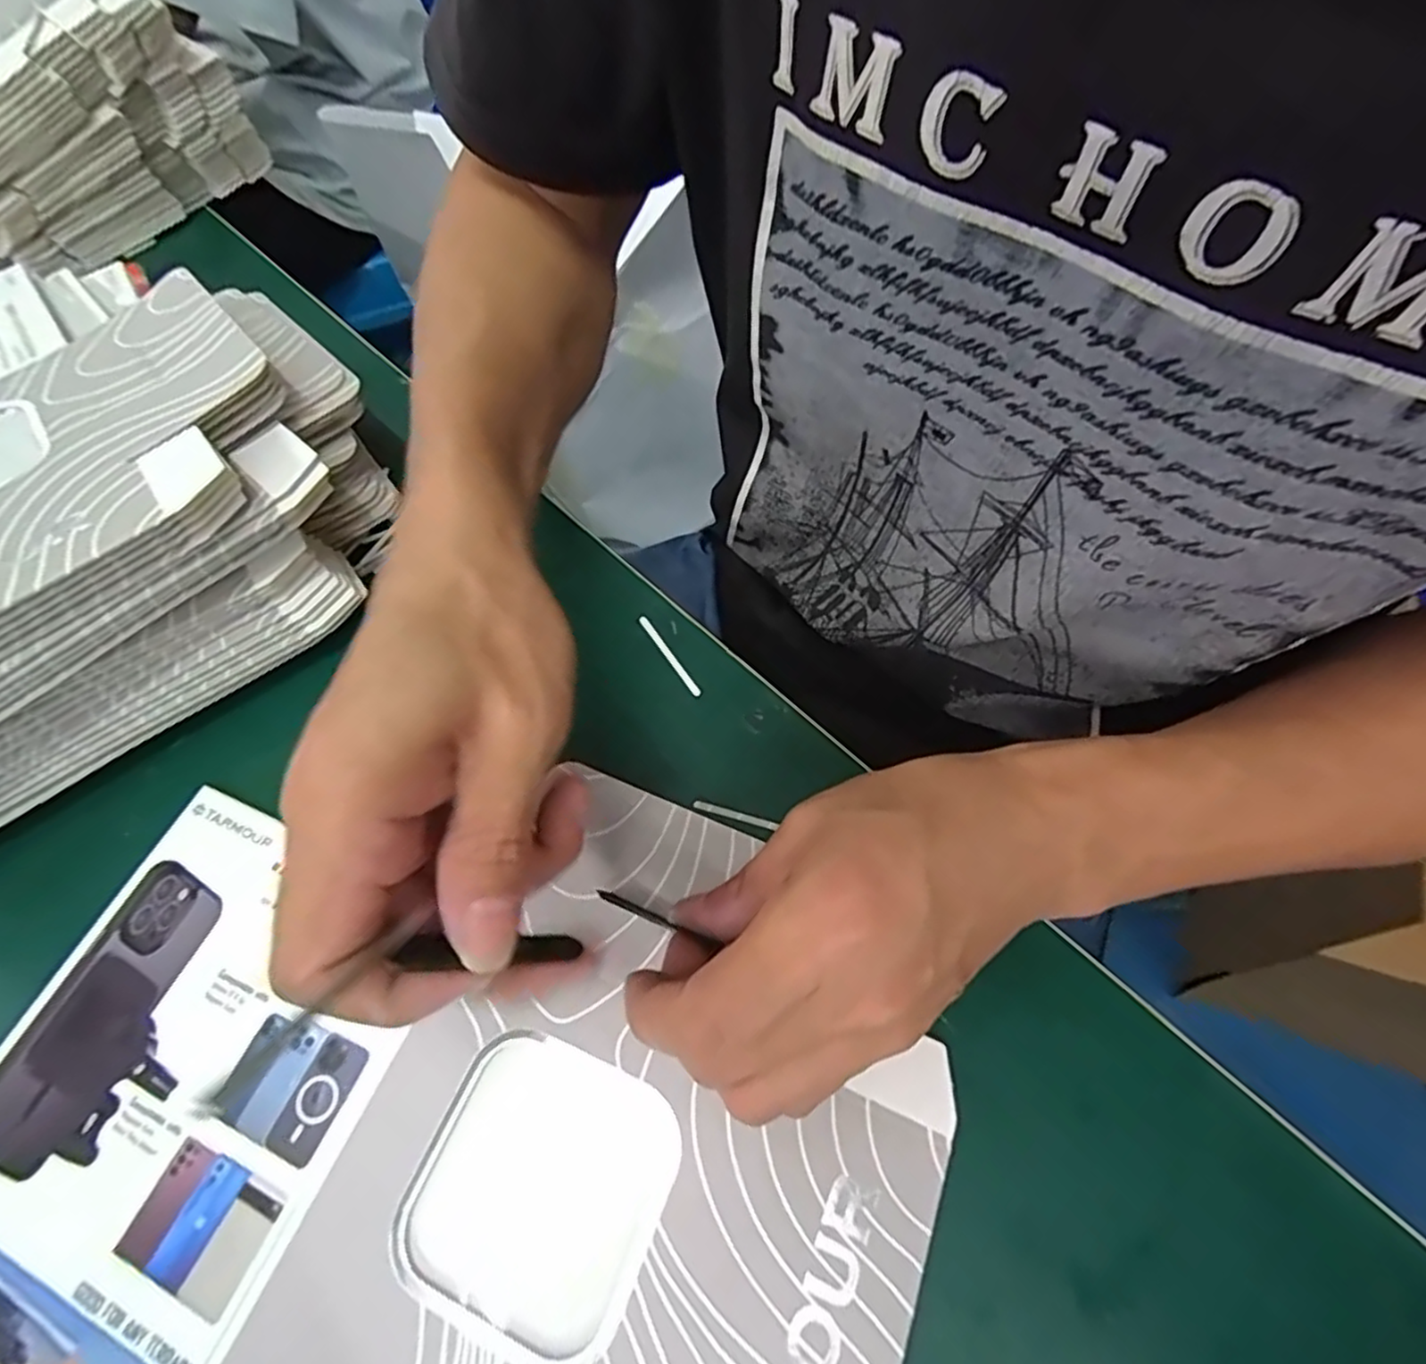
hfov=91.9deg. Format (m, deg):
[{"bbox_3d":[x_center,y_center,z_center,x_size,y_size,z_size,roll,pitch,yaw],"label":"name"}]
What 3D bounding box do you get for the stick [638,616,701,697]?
[{"bbox_3d":[-0.018,-0.011,0.286,0.004,0.004,0.044,-31,63,-15],"label":"stick"}]

